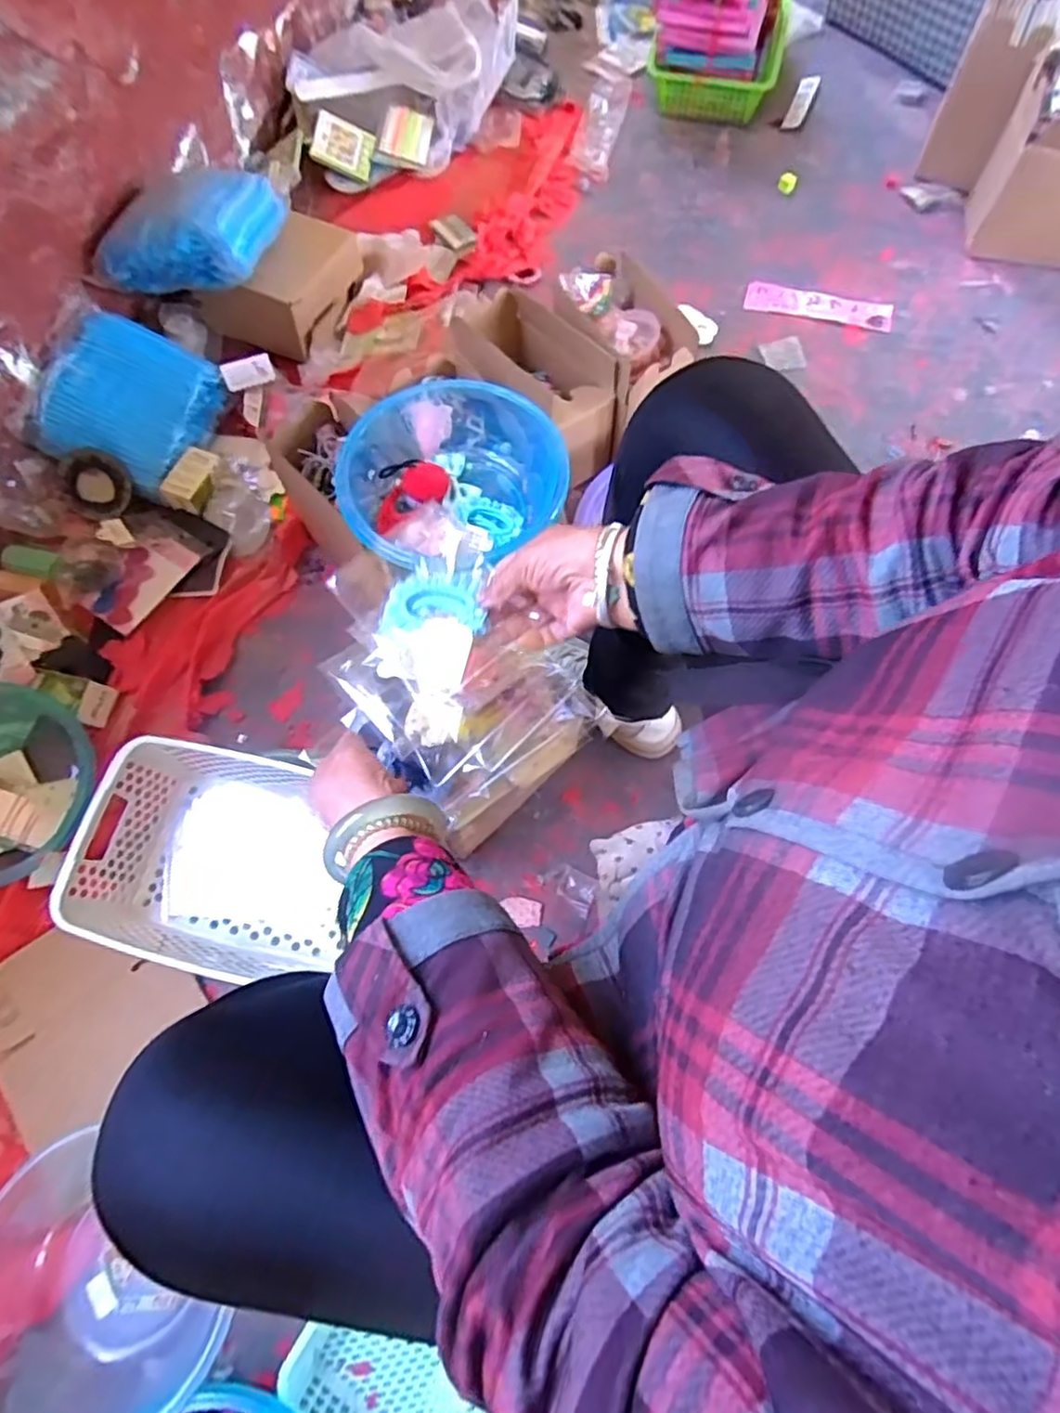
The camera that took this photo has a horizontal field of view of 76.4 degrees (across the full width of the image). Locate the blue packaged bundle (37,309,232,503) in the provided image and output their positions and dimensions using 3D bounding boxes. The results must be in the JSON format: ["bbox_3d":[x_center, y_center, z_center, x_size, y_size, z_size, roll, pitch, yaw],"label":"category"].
[{"bbox_3d":[-0.562,-0.426,0.947,0.199,0.059,0.219,23,75,-12],"label":"blue packaged bundle"}]

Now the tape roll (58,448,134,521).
[{"bbox_3d":[-0.592,-0.301,0.912,0.091,0.019,0.091,-1,113,-2],"label":"tape roll"}]

